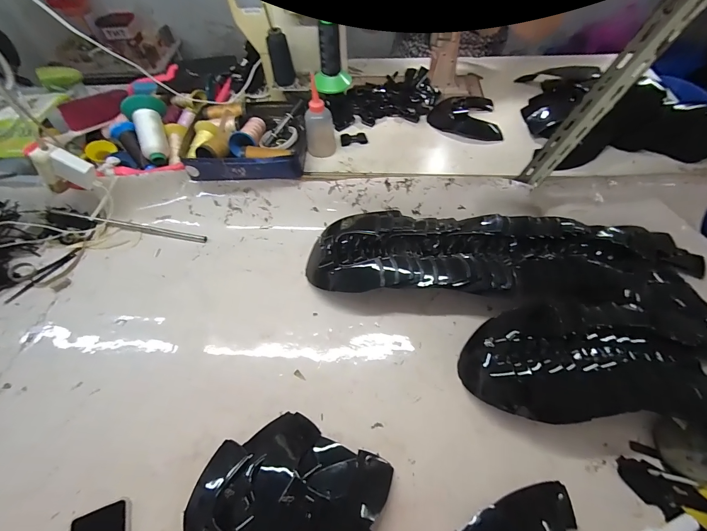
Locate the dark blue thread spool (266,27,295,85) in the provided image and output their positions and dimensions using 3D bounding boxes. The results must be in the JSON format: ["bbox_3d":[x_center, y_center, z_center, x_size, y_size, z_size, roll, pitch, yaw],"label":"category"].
[{"bbox_3d":[-0.164,-0.470,0.739,0.043,0.118,0.032,-9,55,-4],"label":"dark blue thread spool"}]

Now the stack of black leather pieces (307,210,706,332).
[{"bbox_3d":[0.291,-0.015,0.639,0.769,0.086,0.217,3,55,5],"label":"stack of black leather pieces"}]

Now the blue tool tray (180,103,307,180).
[{"bbox_3d":[-0.244,-0.287,0.743,0.262,0.068,0.216,-6,55,-2],"label":"blue tool tray"}]

